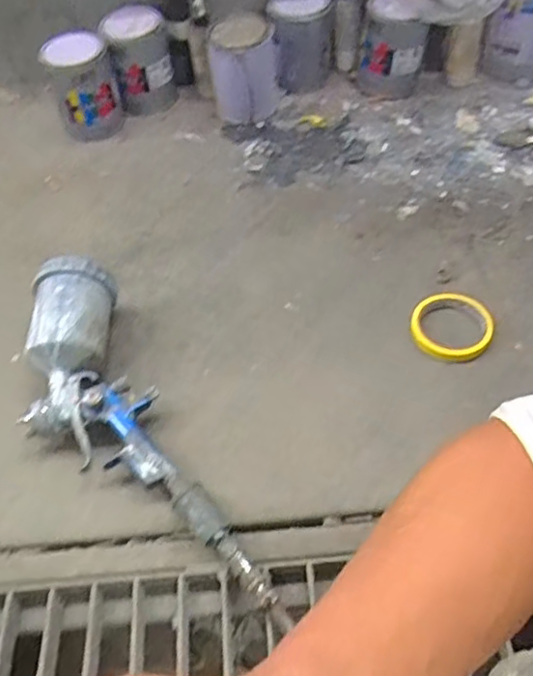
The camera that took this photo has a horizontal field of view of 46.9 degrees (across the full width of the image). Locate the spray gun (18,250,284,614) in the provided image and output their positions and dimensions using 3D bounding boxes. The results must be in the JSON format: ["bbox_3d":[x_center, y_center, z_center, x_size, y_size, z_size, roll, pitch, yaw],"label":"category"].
[{"bbox_3d":[-0.167,0.097,0.653,0.151,0.090,0.450,-25,56,-13],"label":"spray gun"}]

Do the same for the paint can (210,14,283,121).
[{"bbox_3d":[-0.033,-0.438,1.007,0.103,0.143,0.103,-5,54,1],"label":"paint can"}]

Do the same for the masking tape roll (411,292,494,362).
[{"bbox_3d":[0.225,-0.015,0.746,0.095,0.021,0.091,-2,54,3],"label":"masking tape roll"}]

